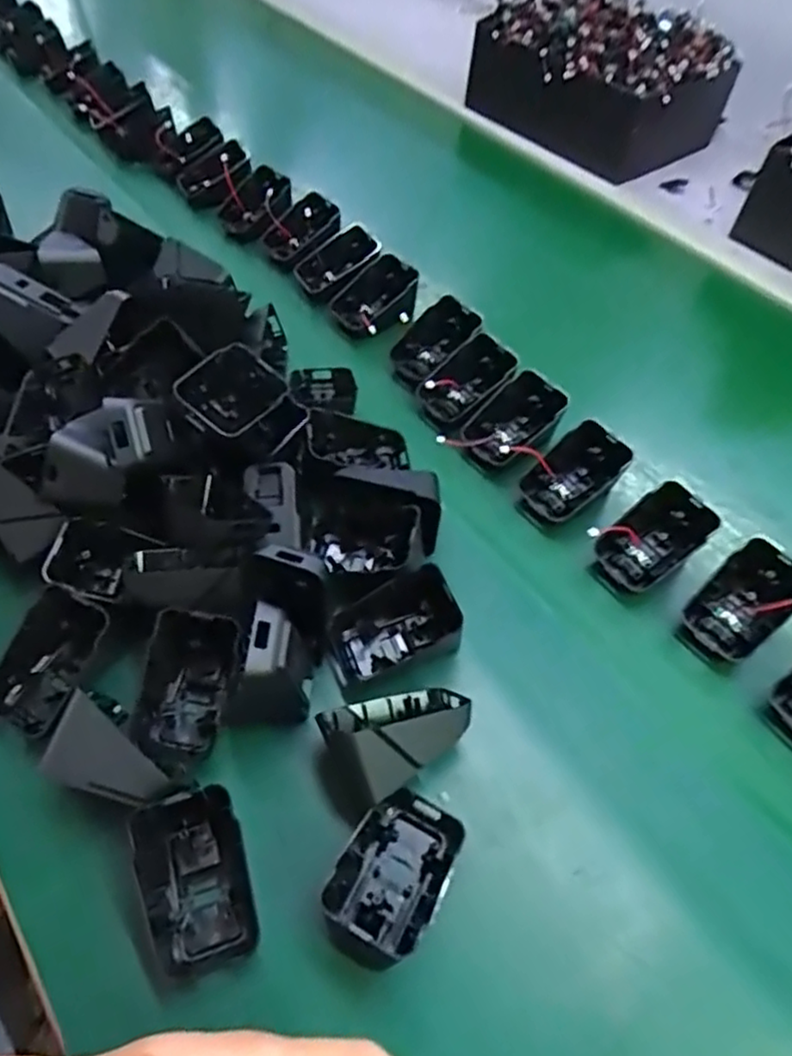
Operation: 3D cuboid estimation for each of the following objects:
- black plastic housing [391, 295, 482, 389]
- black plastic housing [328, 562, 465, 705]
[{"bbox_3d":[0.027,-0.139,0.509,0.072,0.021,0.033,-44,63,10],"label":"black plastic housing"},{"bbox_3d":[-0.001,0.055,0.361,0.069,0.033,0.044,-21,58,-19],"label":"black plastic housing"}]

